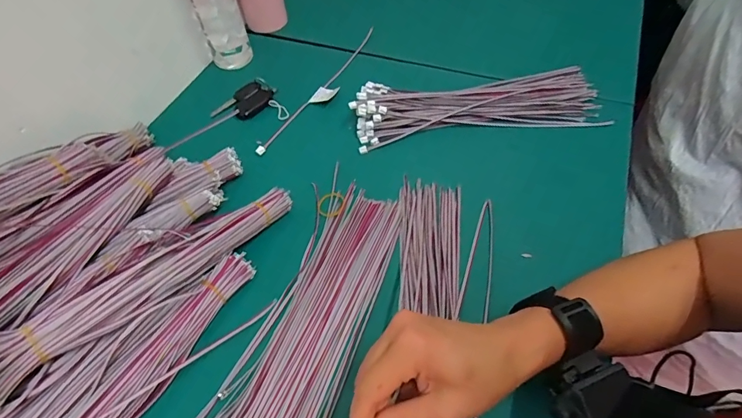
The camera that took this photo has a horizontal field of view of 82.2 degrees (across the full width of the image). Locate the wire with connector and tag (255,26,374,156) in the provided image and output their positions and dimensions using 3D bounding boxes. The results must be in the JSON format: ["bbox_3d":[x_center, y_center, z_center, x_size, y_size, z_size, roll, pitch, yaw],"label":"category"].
[{"bbox_3d":[-0.065,-0.169,0.599,0.041,0.009,0.280,27,58,19],"label":"wire with connector and tag"}]

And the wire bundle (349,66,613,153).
[{"bbox_3d":[0.135,-0.137,0.552,0.314,0.039,0.105,-5,53,-2],"label":"wire bundle"}]

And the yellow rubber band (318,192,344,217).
[{"bbox_3d":[-0.046,-0.005,0.483,0.029,0.005,0.033,16,55,13],"label":"yellow rubber band"}]

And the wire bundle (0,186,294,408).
[{"bbox_3d":[-0.191,0.054,0.382,0.046,0.035,0.288,35,47,24],"label":"wire bundle"}]

